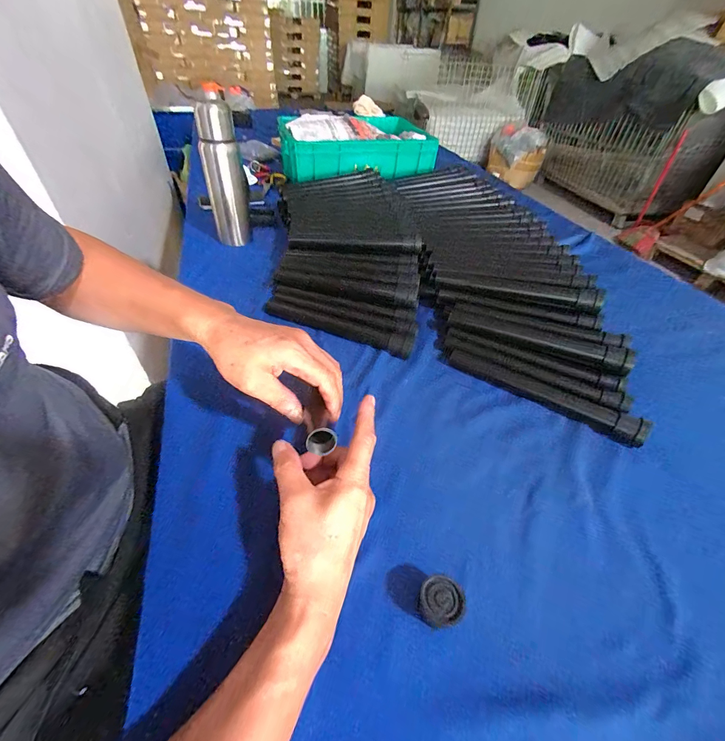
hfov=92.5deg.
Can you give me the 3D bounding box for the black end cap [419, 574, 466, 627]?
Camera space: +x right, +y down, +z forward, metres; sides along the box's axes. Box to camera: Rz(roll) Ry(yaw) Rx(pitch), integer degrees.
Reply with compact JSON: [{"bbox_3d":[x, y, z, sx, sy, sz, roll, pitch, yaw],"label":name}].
[{"bbox_3d":[0.063,0.190,0.283,0.033,0.037,0.029,30,50,24],"label":"black end cap"}]

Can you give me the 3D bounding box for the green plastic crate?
[{"bbox_3d":[-0.026,-0.629,0.980,0.393,0.105,0.277,-14,47,-18],"label":"green plastic crate"}]

